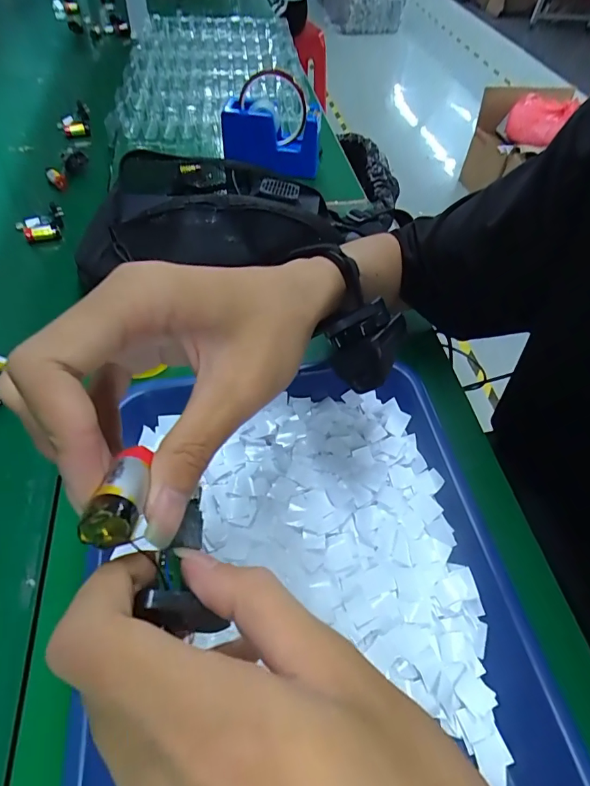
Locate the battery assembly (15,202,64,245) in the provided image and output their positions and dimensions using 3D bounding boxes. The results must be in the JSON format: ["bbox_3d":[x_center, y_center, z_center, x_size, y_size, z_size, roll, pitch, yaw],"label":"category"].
[{"bbox_3d":[-0.297,-0.200,0.515,0.053,0.015,0.048,-28,60,-24],"label":"battery assembly"}]

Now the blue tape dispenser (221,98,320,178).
[{"bbox_3d":[-0.033,-0.351,0.604,0.130,0.089,0.030,10,52,-1],"label":"blue tape dispenser"}]

